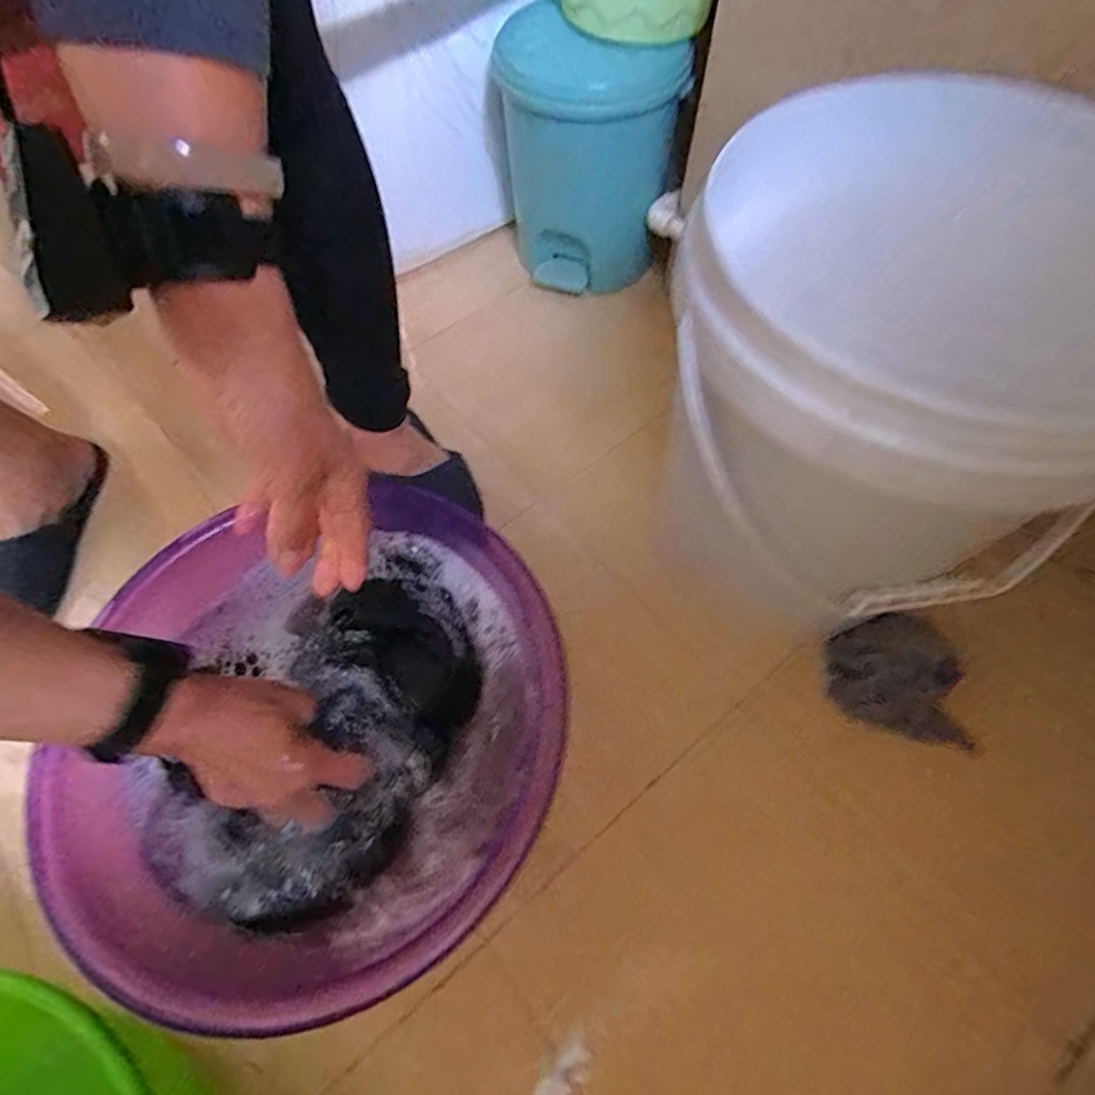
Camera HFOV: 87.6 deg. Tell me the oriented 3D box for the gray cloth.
[{"bbox_3d":[0.322,0.116,0.518,0.128,0.028,0.103,13,94,13],"label":"gray cloth"}]

